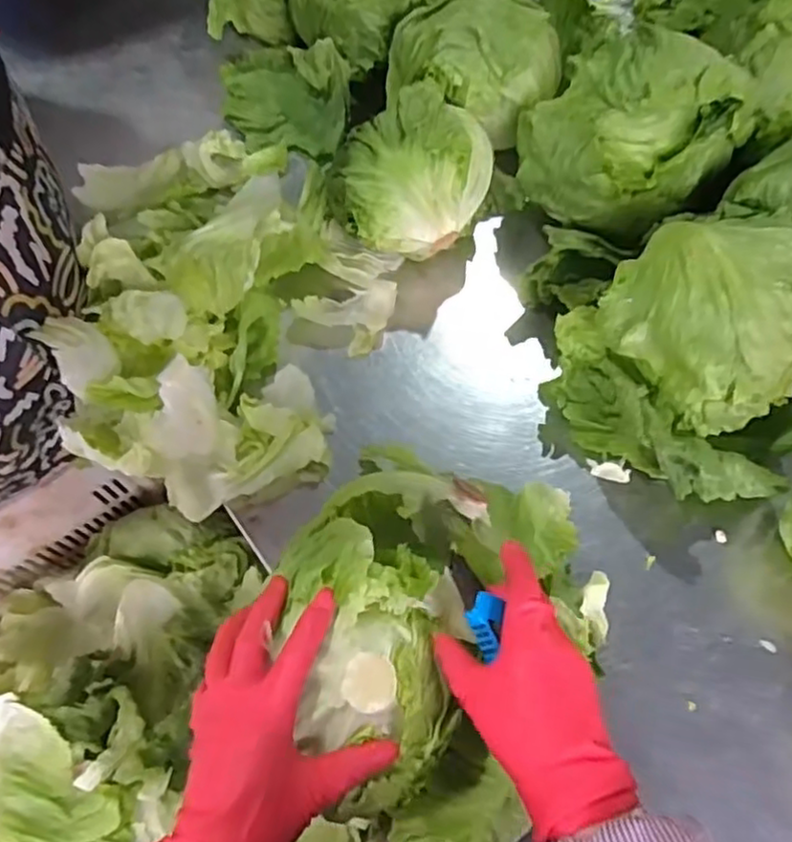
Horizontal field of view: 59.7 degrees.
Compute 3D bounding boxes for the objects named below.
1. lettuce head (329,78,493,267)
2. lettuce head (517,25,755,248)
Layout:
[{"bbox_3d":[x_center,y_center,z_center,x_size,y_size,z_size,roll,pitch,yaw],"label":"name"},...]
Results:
[{"bbox_3d":[0.015,-0.220,0.606,0.135,0.095,0.116,6,65,2],"label":"lettuce head"},{"bbox_3d":[0.207,-0.259,0.598,0.175,0.123,0.151,-40,72,-18],"label":"lettuce head"}]

